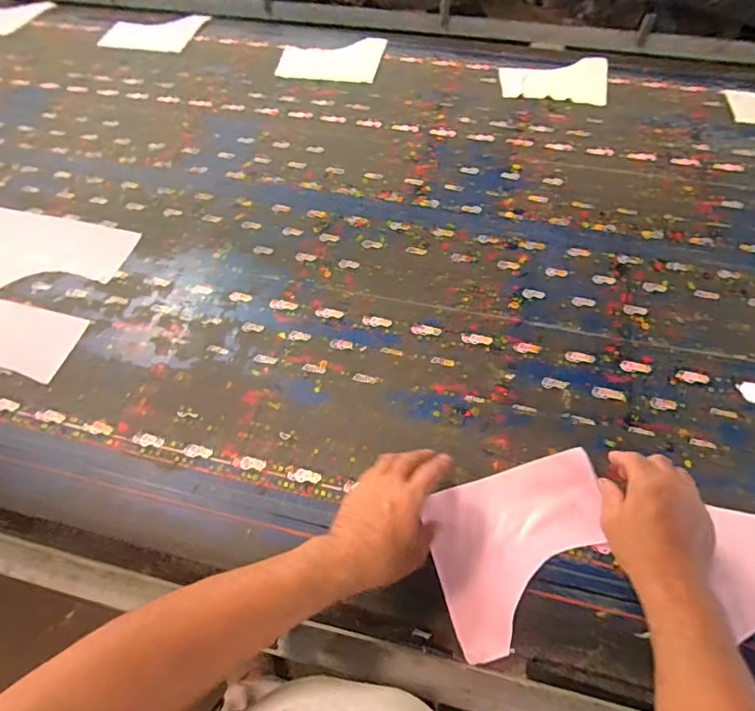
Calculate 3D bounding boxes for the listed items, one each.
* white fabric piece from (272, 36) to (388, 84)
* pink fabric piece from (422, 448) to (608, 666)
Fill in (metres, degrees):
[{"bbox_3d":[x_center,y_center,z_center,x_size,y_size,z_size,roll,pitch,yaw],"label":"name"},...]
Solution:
[{"bbox_3d":[-0.110,-0.691,1.076,0.238,0.007,0.181,6,57,8],"label":"white fabric piece"},{"bbox_3d":[0.176,0.227,0.545,0.214,0.009,0.176,-16,67,-4],"label":"pink fabric piece"}]

